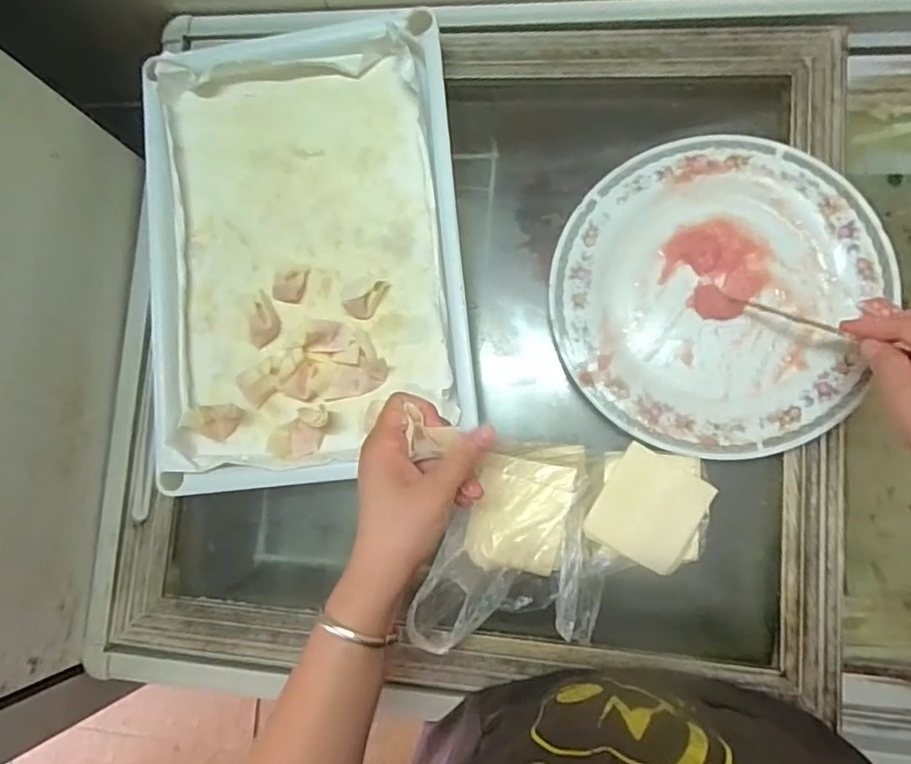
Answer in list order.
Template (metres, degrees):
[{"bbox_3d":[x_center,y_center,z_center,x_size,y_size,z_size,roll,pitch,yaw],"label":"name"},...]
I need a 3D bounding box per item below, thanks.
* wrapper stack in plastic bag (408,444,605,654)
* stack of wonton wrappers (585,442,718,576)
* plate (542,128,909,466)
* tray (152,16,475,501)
[{"bbox_3d":[0.038,0.123,0.445,0.141,0.058,0.152,2,83,7],"label":"wrapper stack in plastic bag"},{"bbox_3d":[0.142,0.091,0.436,0.076,0.033,0.081,17,85,9],"label":"stack of wonton wrappers"},{"bbox_3d":[0.198,-0.072,0.458,0.231,0.022,0.248,-1,83,7],"label":"plate"},{"bbox_3d":[-0.128,-0.112,0.496,0.265,0.044,0.383,-6,82,6],"label":"tray"}]

